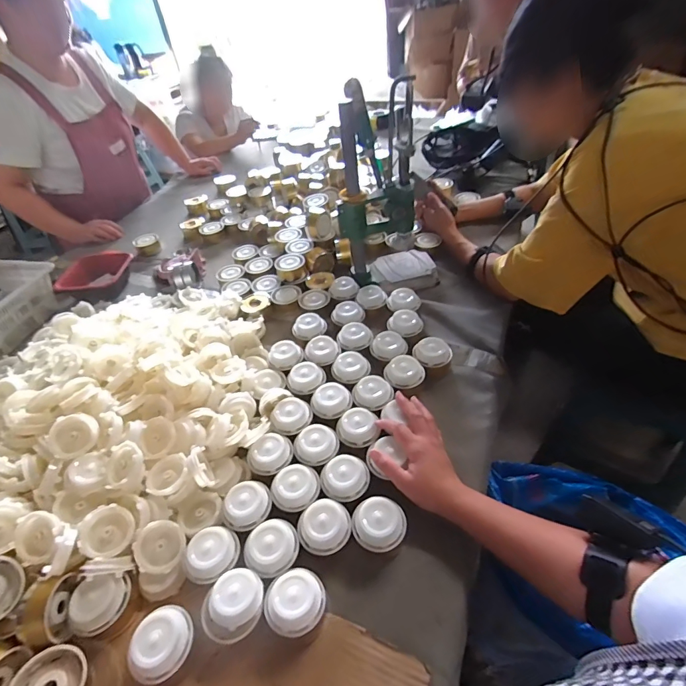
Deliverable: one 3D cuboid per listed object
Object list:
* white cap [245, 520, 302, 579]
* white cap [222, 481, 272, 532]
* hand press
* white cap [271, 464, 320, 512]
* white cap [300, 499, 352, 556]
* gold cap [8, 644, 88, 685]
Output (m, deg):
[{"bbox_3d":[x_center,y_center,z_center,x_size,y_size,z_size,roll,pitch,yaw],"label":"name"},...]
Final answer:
[{"bbox_3d":[-0.086,0.246,0.483,0.063,0.024,0.058,-4,44,4],"label":"white cap"},{"bbox_3d":[-0.126,0.212,0.523,0.059,0.021,0.056,-4,44,4],"label":"white cap"},{"bbox_3d":[0.062,-0.297,0.793,0.148,0.337,0.122,-6,44,2],"label":"hand press"},{"bbox_3d":[-0.063,0.191,0.534,0.060,0.018,0.054,1,45,9],"label":"white cap"},{"bbox_3d":[-0.023,0.228,0.502,0.063,0.026,0.058,-4,44,4],"label":"white cap"},{"bbox_3d":[-0.285,0.334,0.391,0.063,0.031,0.063,4,41,-3],"label":"gold cap"}]

